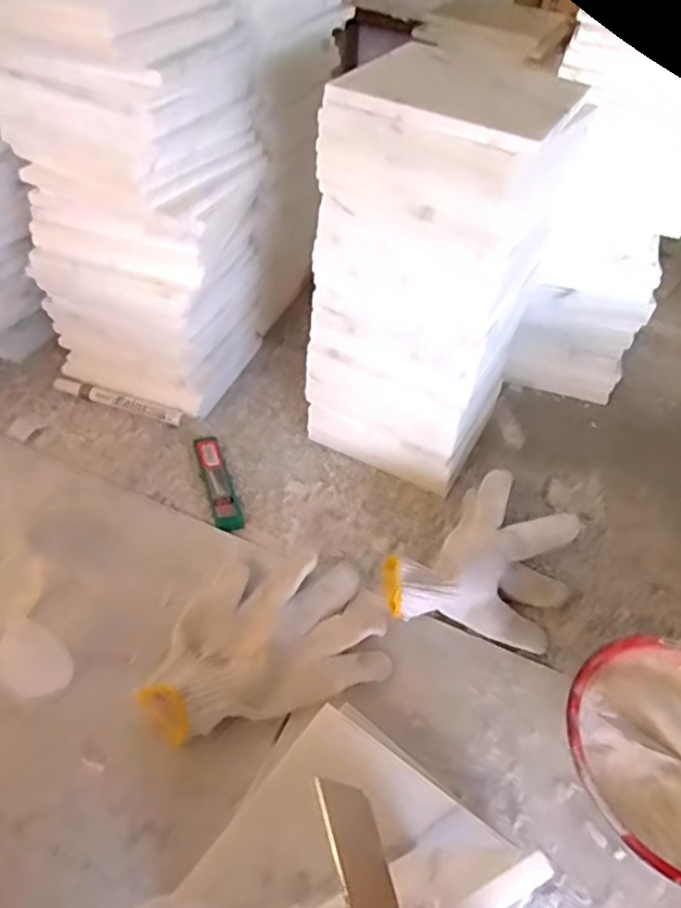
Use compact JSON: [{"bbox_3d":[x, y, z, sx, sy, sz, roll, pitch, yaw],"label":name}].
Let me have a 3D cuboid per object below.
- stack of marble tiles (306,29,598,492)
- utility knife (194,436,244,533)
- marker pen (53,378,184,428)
[{"bbox_3d":[0.079,-0.144,0.608,0.154,0.331,0.151,27,49,21],"label":"stack of marble tiles"},{"bbox_3d":[-0.115,0.025,0.646,0.023,0.010,0.118,-12,47,-15],"label":"utility knife"},{"bbox_3d":[-0.229,-0.054,0.707,0.144,0.015,0.011,15,46,11],"label":"marker pen"}]

